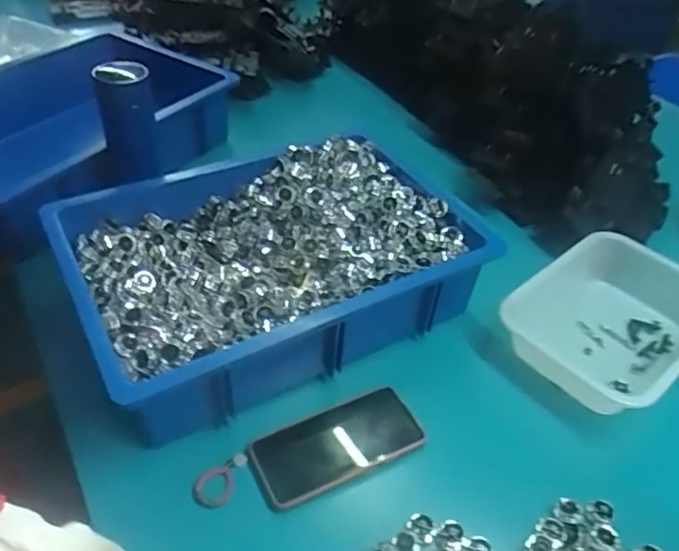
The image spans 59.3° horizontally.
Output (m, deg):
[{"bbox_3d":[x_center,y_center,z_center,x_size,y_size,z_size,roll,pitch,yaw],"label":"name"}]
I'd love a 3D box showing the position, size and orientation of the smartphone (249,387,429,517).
[{"bbox_3d":[-0.003,0.166,0.597,0.168,0.015,0.083,-18,46,-22],"label":"smartphone"}]

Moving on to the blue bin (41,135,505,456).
[{"bbox_3d":[-0.080,-0.017,0.713,0.446,0.106,0.321,-20,46,-24],"label":"blue bin"}]

